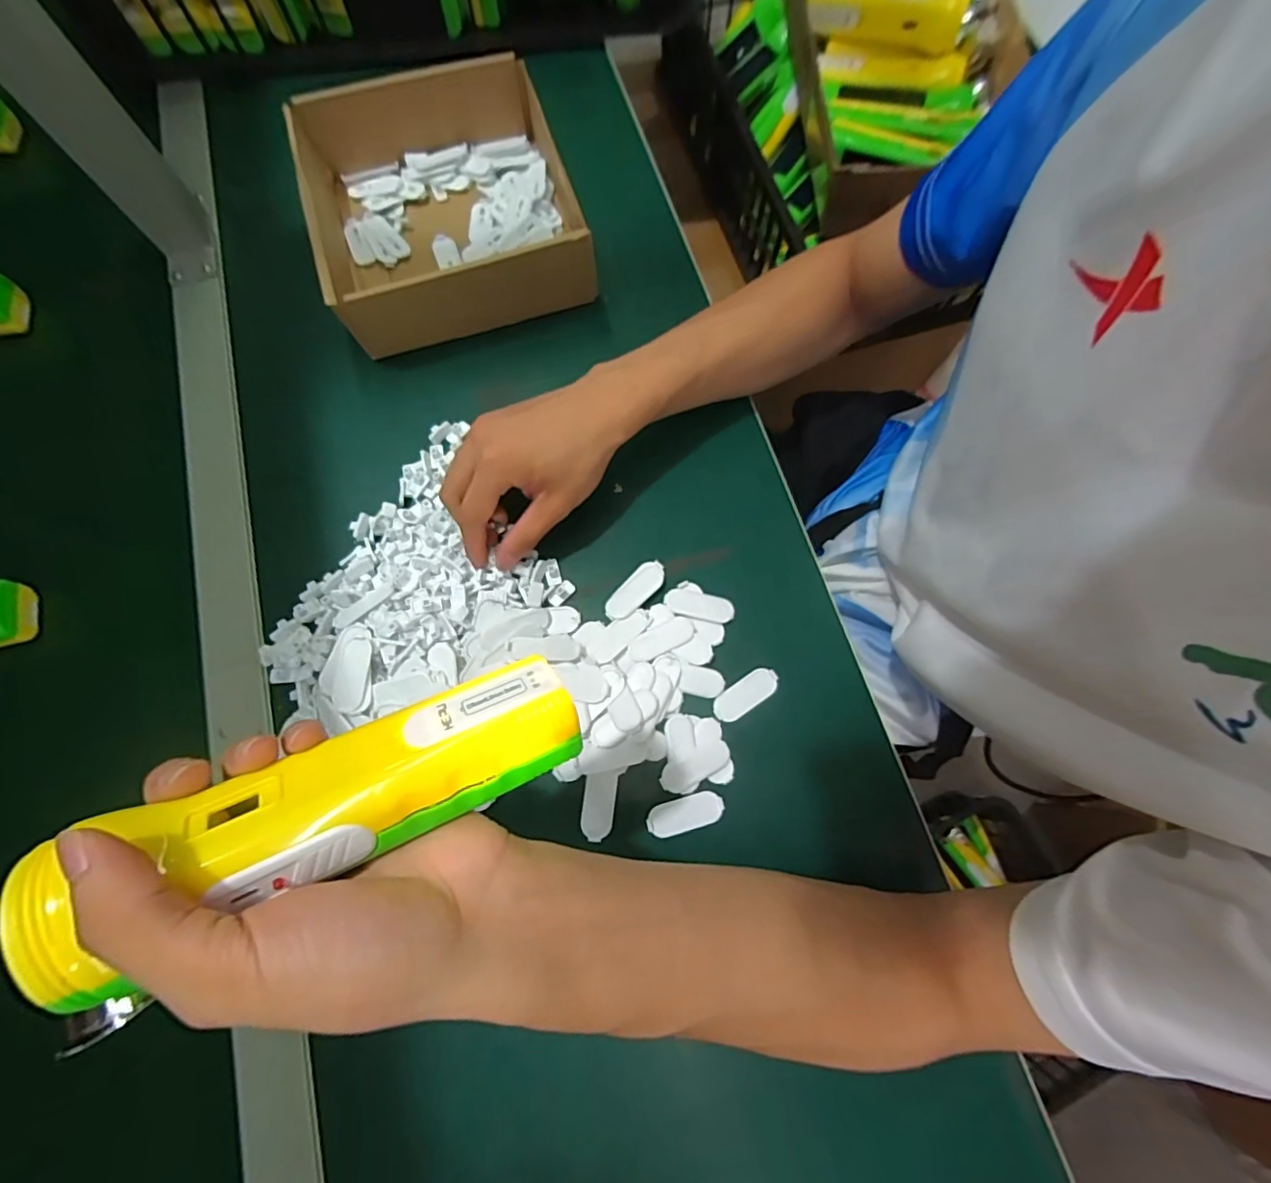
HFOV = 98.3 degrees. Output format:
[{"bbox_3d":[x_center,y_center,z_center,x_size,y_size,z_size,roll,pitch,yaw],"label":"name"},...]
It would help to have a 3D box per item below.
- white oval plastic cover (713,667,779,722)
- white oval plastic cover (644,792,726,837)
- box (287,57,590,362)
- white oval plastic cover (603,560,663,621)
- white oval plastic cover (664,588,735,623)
[{"bbox_3d":[0.077,0.071,0.380,0.050,0.004,0.020,-34,76,-9],"label":"white oval plastic cover"},{"bbox_3d":[0.032,0.145,0.358,0.050,0.004,0.020,-16,74,-4],"label":"white oval plastic cover"},{"bbox_3d":[-0.155,-0.314,0.457,0.195,0.078,0.208,-18,75,-5],"label":"box"},{"bbox_3d":[0.001,-0.001,0.397,0.021,0.004,0.054,41,78,11],"label":"white oval plastic cover"},{"bbox_3d":[0.046,0.010,0.396,0.050,0.004,0.019,14,74,4],"label":"white oval plastic cover"}]

